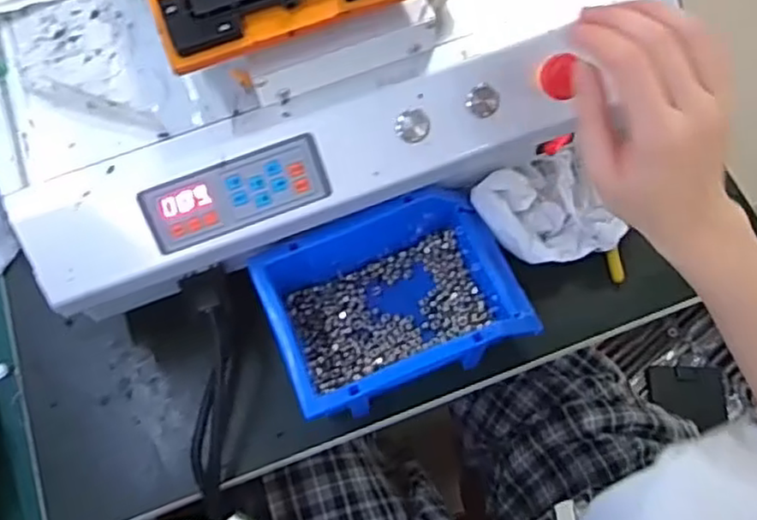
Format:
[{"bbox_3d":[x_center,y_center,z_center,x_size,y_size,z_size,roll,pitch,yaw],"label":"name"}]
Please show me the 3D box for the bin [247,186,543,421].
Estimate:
[{"bbox_3d":[0.010,0.025,0.496,0.172,0.076,0.135,-24,70,-6],"label":"bin"}]

